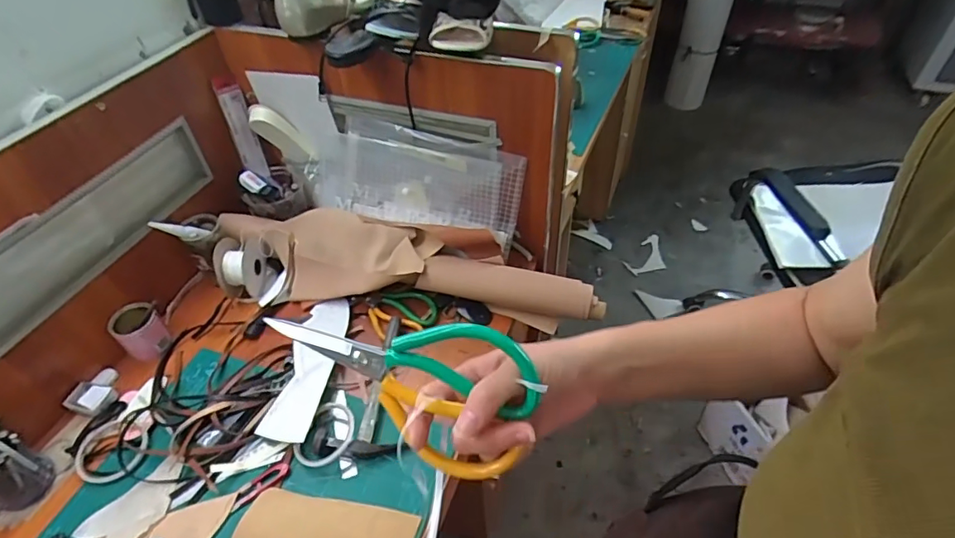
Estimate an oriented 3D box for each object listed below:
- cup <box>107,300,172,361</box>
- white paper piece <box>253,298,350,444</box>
[{"bbox_3d":[-0.524,0.096,0.805,0.065,0.072,0.062,-1,46,1],"label":"cup"},{"bbox_3d":[-0.251,0.140,0.776,0.076,0.034,0.247,3,46,6],"label":"white paper piece"}]

